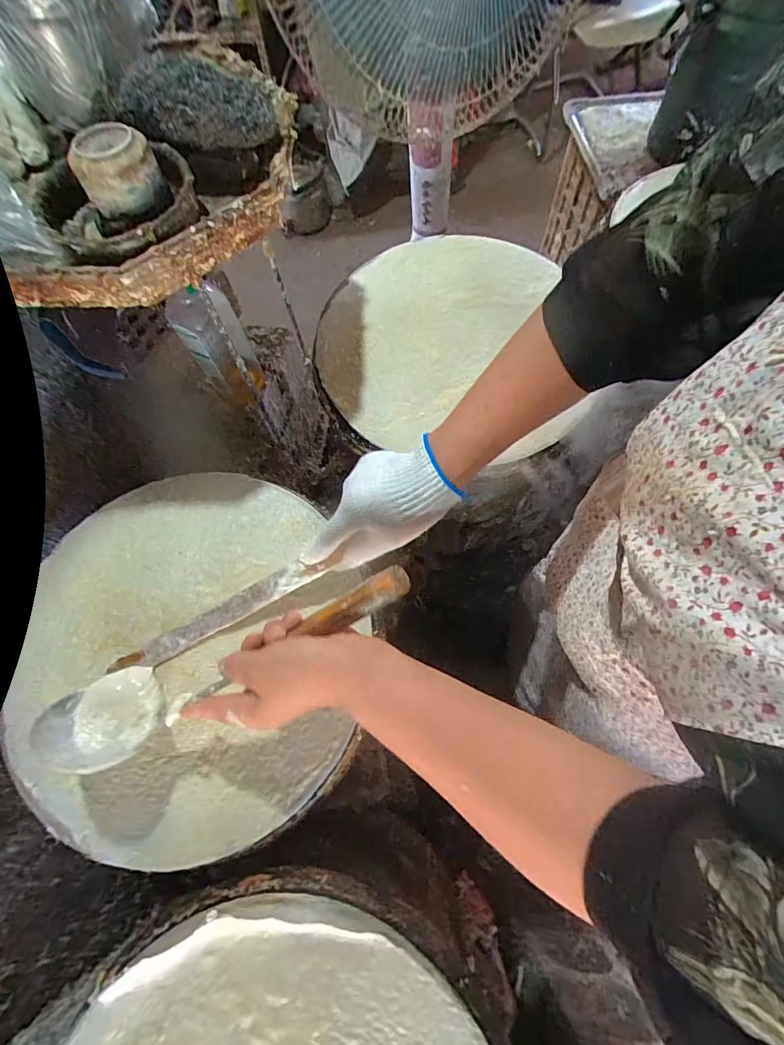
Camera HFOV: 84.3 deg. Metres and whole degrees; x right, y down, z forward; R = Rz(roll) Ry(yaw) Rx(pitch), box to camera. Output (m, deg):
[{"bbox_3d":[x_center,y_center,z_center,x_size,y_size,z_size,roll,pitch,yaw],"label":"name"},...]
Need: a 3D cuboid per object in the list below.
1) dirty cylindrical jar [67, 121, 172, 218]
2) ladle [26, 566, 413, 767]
[{"bbox_3d":[-0.239,-0.308,0.379,0.065,0.042,0.063,-1,70,2],"label":"dirty cylindrical jar"},{"bbox_3d":[-0.143,0.124,0.364,0.354,0.072,0.074,-24,70,16],"label":"ladle"}]

